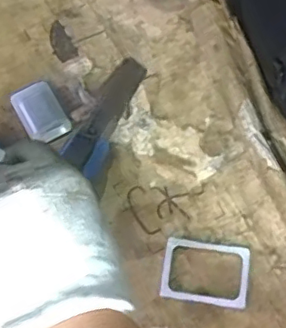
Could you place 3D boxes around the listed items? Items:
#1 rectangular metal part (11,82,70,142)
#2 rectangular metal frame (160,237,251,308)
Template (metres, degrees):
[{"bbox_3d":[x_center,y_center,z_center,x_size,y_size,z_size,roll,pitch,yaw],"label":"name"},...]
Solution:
[{"bbox_3d":[-0.065,-0.033,0.358,0.027,0.005,0.040,-30,73,-8],"label":"rectangular metal part"},{"bbox_3d":[0.036,0.061,0.323,0.048,0.004,0.035,8,72,4],"label":"rectangular metal frame"}]

